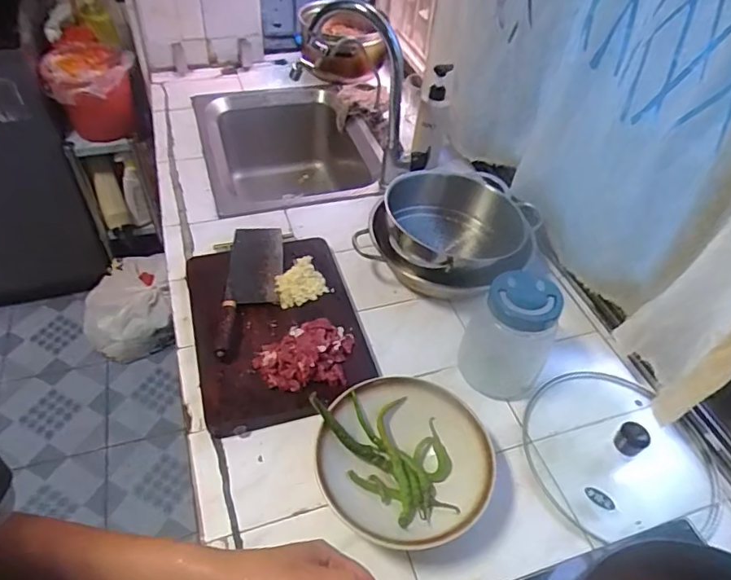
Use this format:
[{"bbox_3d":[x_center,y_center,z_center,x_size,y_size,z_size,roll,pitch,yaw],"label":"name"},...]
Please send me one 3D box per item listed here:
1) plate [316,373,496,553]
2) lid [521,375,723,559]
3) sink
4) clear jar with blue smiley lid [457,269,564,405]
[{"bbox_3d":[0.050,0.213,0.656,0.204,0.057,0.206,3,47,-3],"label":"plate"},{"bbox_3d":[0.350,0.213,0.707,0.241,0.061,0.246,3,47,-3],"label":"lid"},{"bbox_3d":[-0.168,-0.276,1.255,0.408,0.230,0.457,-8,48,-13],"label":"sink"},{"bbox_3d":[0.206,0.067,0.742,0.112,0.167,0.094,14,47,7],"label":"clear jar with blue smiley lid"}]

